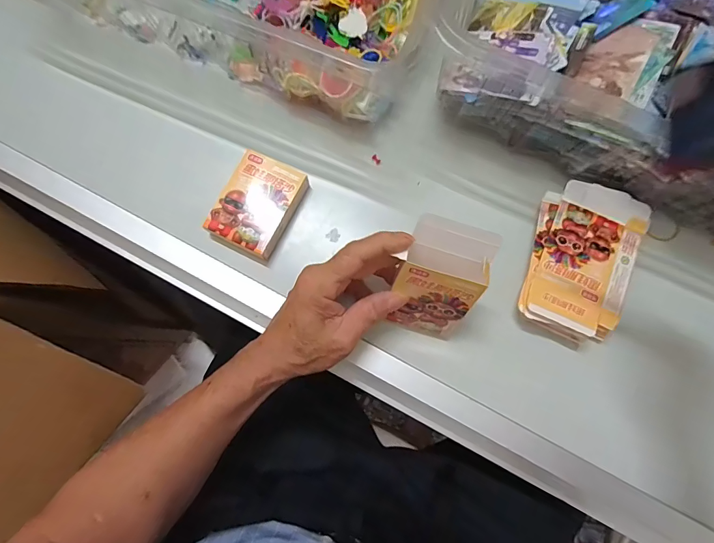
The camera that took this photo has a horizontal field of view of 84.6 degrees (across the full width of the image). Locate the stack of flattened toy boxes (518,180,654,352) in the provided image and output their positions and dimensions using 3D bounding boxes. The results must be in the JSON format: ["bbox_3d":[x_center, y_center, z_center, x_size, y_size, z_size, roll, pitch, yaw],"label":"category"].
[{"bbox_3d":[0.213,-0.011,0.376,0.094,0.032,0.157,23,79,4],"label":"stack of flattened toy boxes"}]

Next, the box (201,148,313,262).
[{"bbox_3d":[-0.097,-0.066,0.386,0.066,0.022,0.091,25,80,5],"label":"box"}]

